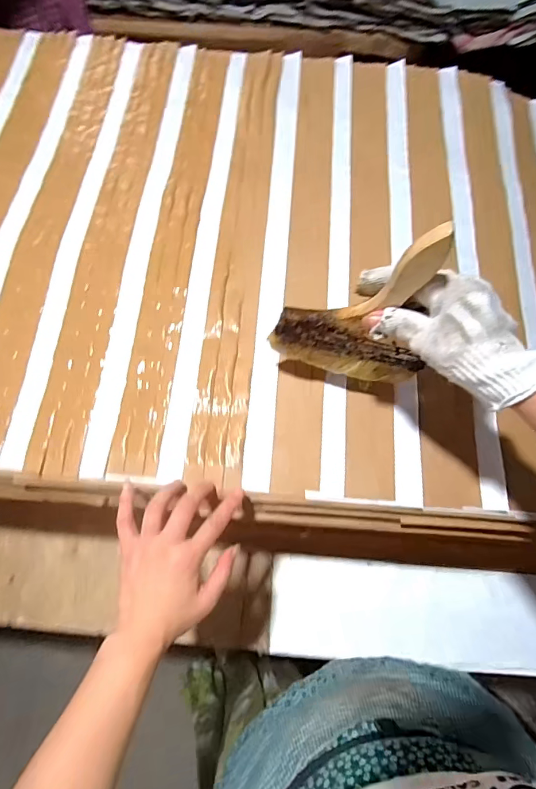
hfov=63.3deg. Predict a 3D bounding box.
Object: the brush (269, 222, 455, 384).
[{"bbox_3d":[0.085,-0.069,0.385,0.148,0.206,0.021,12,70,2],"label":"brush"}]

